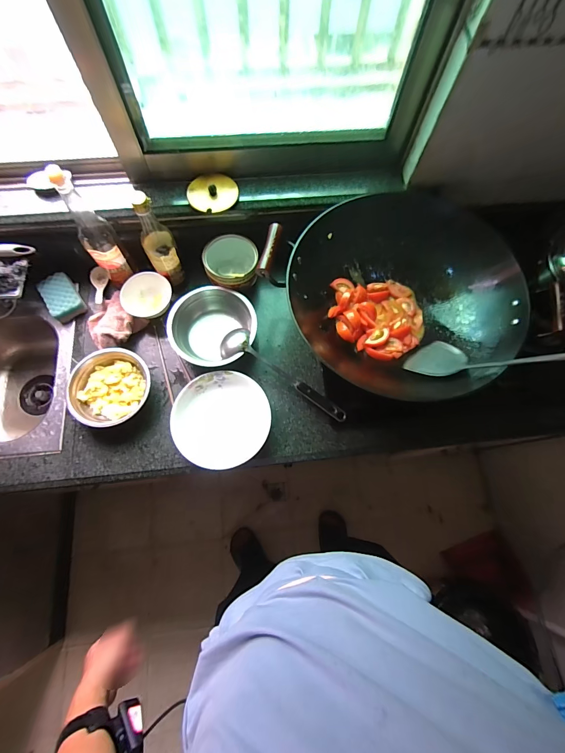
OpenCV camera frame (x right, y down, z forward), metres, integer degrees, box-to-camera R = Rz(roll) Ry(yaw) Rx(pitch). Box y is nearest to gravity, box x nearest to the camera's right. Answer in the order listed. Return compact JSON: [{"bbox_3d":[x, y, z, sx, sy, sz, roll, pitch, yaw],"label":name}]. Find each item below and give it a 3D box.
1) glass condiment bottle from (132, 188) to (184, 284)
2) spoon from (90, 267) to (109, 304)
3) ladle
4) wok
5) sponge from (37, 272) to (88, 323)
[{"bbox_3d":[-0.264,-0.284,0.693,0.063,0.216,0.058,-26,74,-9],"label":"glass condiment bottle"},{"bbox_3d":[-0.453,-0.226,0.804,0.038,0.020,0.123,-16,58,-6],"label":"spoon"},{"bbox_3d":[-0.005,0.006,0.718,0.318,0.060,0.077,39,75,11],"label":"ladle"},{"bbox_3d":[0.245,-0.172,0.683,0.425,0.136,0.452,-34,76,-11],"label":"wok"},{"bbox_3d":[-0.530,-0.190,0.783,0.072,0.030,0.114,-31,75,-10],"label":"sponge"}]

